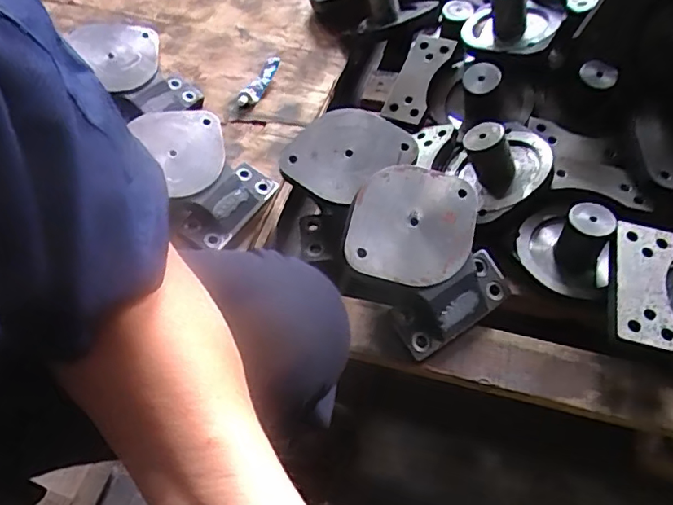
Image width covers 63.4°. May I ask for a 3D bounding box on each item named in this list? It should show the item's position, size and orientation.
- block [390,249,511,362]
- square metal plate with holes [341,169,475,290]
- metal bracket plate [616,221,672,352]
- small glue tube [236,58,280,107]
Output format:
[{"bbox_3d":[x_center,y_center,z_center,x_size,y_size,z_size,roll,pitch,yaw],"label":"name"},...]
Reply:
[{"bbox_3d":[0.126,0.047,0.567,0.135,0.074,0.037,-31,22,-25],"label":"block"},{"bbox_3d":[0.076,-0.026,0.536,0.121,0.010,0.117,18,74,-7],"label":"square metal plate with holes"},{"bbox_3d":[0.304,0.031,0.532,0.058,0.010,0.122,9,65,8],"label":"metal bracket plate"},{"bbox_3d":[-0.113,-0.249,0.795,0.029,0.022,0.087,18,56,15],"label":"small glue tube"}]

